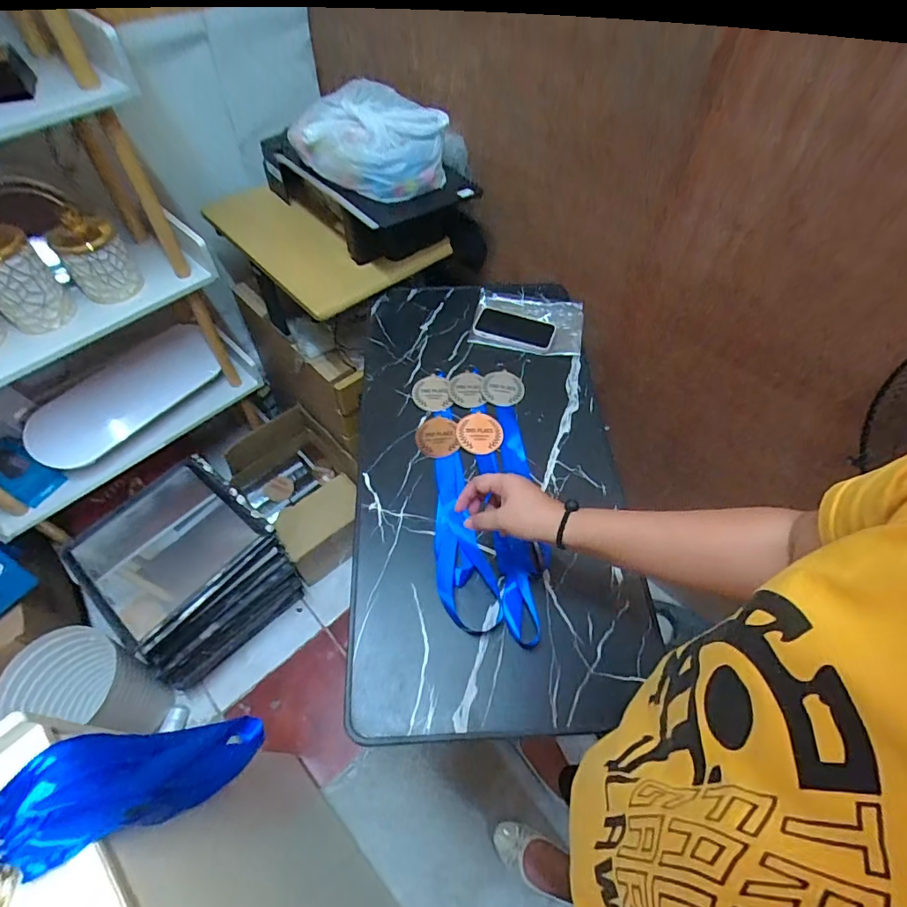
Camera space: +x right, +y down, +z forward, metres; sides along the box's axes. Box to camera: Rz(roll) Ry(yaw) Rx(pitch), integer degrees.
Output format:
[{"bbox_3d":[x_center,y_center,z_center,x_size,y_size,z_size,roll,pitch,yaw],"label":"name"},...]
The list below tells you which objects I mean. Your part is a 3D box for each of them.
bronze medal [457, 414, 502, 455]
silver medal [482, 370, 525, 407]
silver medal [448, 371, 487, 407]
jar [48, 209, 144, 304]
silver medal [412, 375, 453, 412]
[{"bbox_3d":[0.043,-0.034,0.805,0.073,0.007,0.075,9,60,-3],"label":"bronze medal"},{"bbox_3d":[0.085,-0.116,0.861,0.073,0.007,0.080,5,56,3],"label":"silver medal"},{"bbox_3d":[0.022,-0.112,0.855,0.059,0.004,0.074,-2,56,-2],"label":"silver medal"},{"bbox_3d":[-0.670,-0.369,0.935,0.107,0.116,0.123,-36,64,-22],"label":"jar"},{"bbox_3d":[-0.038,-0.105,0.850,0.063,0.004,0.079,-7,56,-5],"label":"silver medal"}]

